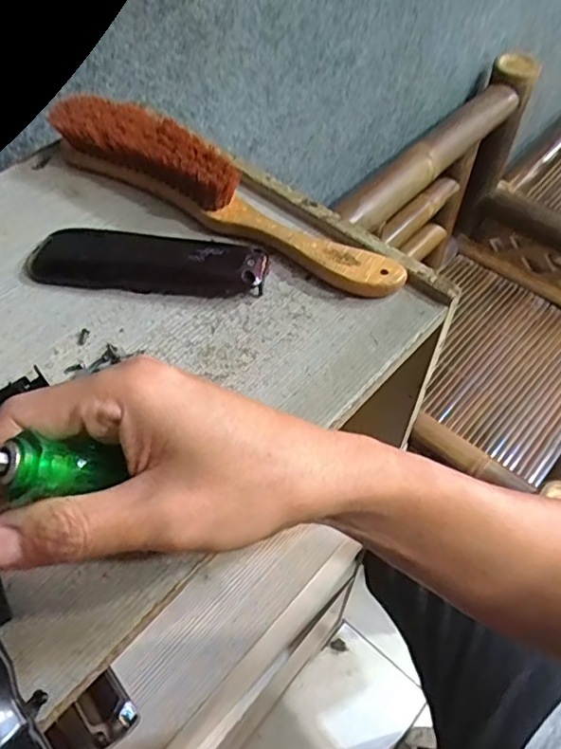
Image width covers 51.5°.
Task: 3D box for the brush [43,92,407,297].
[{"bbox_3d":[-0.040,-0.117,0.371,0.255,0.046,0.036,27,60,19],"label":"brush"}]

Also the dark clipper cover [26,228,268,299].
[{"bbox_3d":[-0.082,-0.067,0.350,0.142,0.020,0.037,7,55,6],"label":"dark clipper cover"}]

